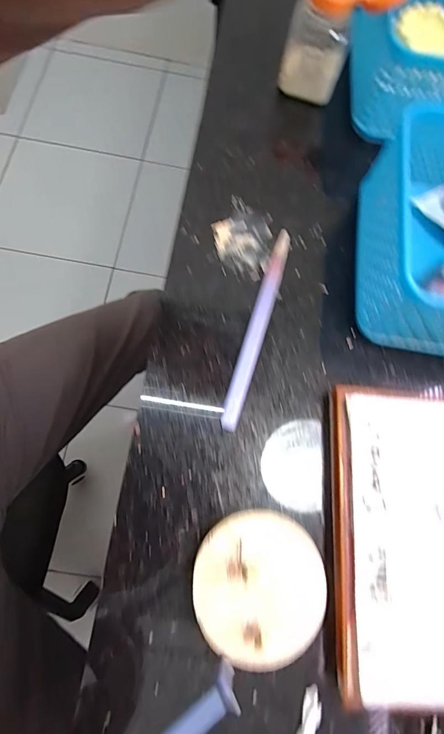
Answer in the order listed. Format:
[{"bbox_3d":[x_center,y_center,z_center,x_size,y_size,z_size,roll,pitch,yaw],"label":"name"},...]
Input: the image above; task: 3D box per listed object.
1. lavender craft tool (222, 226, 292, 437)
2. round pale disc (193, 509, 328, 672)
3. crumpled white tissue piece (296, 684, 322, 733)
[{"bbox_3d":[0.024,-0.028,0.236,0.011,0.005,0.141,18,75,0],"label":"lavender craft tool"},{"bbox_3d":[0.019,0.113,0.191,0.065,0.013,0.069,0,74,-1],"label":"round pale disc"},{"bbox_3d":[0.043,0.178,0.180,0.010,0.004,0.034,15,75,-1],"label":"crumpled white tissue piece"}]

